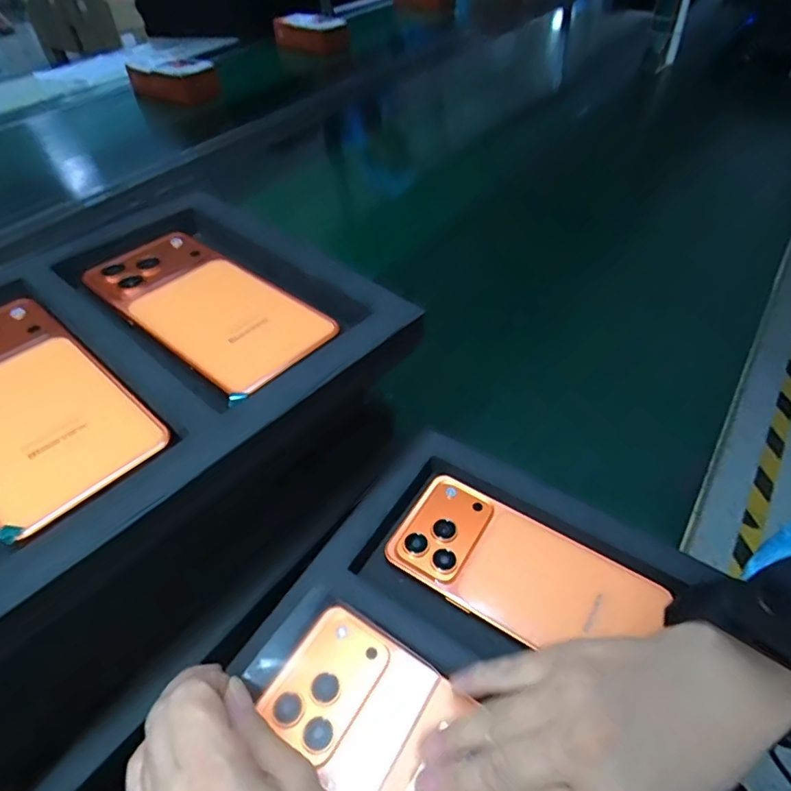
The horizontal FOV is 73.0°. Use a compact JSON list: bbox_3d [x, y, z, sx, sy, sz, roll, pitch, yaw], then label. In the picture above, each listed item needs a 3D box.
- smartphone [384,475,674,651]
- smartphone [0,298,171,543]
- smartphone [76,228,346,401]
[{"bbox_3d":[0.077,0.108,0.329,0.155,0.012,0.074,23,51,22],"label":"smartphone"},{"bbox_3d":[-0.184,0.001,0.265,0.153,0.011,0.075,32,55,29],"label":"smartphone"},{"bbox_3d":[-0.111,-0.056,0.317,0.155,0.010,0.077,31,55,28],"label":"smartphone"}]

